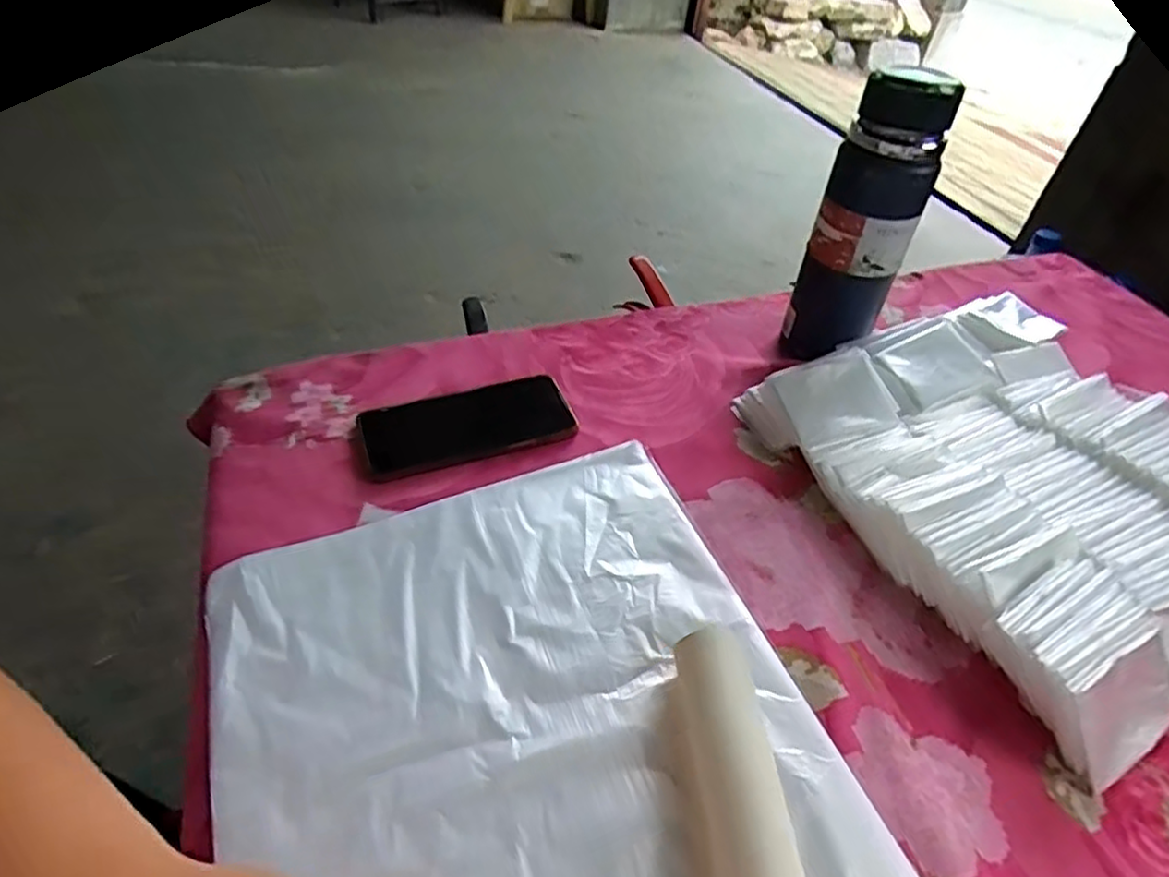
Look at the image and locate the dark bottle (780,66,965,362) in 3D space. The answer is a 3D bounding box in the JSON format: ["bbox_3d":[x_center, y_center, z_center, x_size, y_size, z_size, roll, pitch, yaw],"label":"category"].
[{"bbox_3d":[0.230,-0.167,0.575,0.075,0.243,0.063,21,45,15],"label":"dark bottle"}]

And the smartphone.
[{"bbox_3d":[-0.093,-0.013,0.553,0.167,0.010,0.084,-12,47,-19],"label":"smartphone"}]

